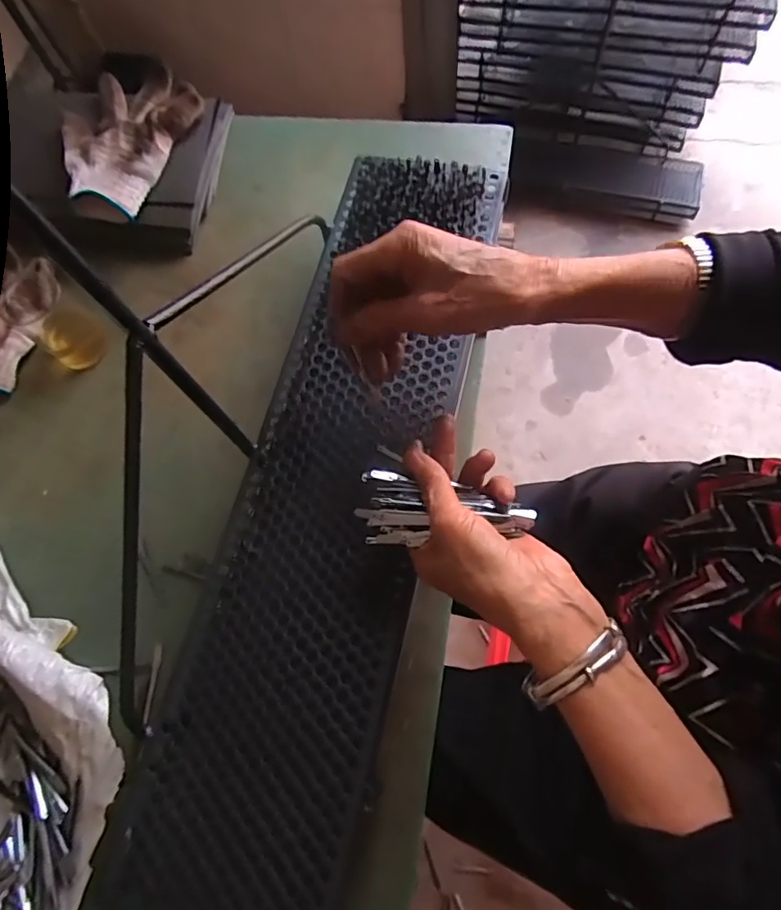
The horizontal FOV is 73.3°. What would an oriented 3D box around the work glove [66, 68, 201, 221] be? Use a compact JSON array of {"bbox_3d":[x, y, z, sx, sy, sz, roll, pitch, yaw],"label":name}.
[{"bbox_3d":[-0.295,-0.345,0.567,0.124,0.030,0.165,22,71,10],"label":"work glove"}]

